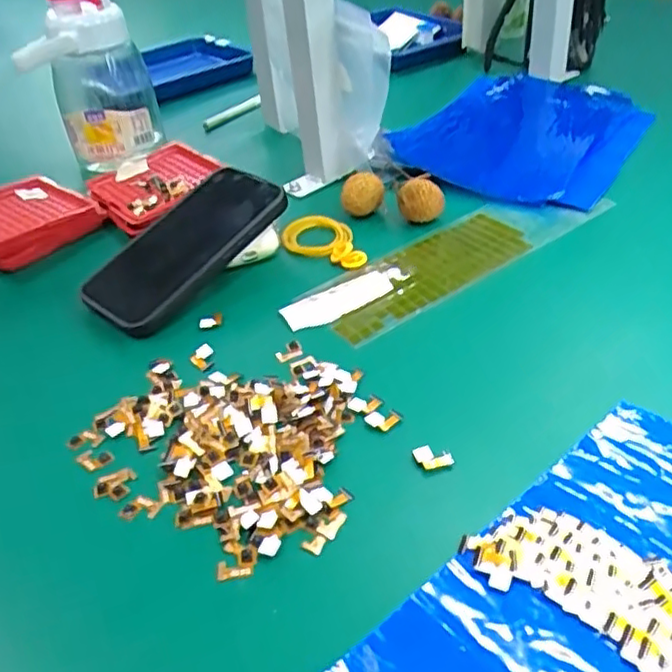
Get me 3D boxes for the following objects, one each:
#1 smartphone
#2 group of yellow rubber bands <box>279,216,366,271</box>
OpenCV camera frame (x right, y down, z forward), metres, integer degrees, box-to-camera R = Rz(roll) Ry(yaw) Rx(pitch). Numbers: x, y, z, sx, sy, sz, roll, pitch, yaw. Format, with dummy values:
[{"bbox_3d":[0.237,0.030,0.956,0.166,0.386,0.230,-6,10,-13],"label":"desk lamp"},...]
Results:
[{"bbox_3d":[-0.111,-0.068,0.484,0.081,0.018,0.163,23,59,34],"label":"smartphone"},{"bbox_3d":[-0.012,-0.075,0.516,0.056,0.011,0.070,-11,38,-7],"label":"group of yellow rubber bands"}]

